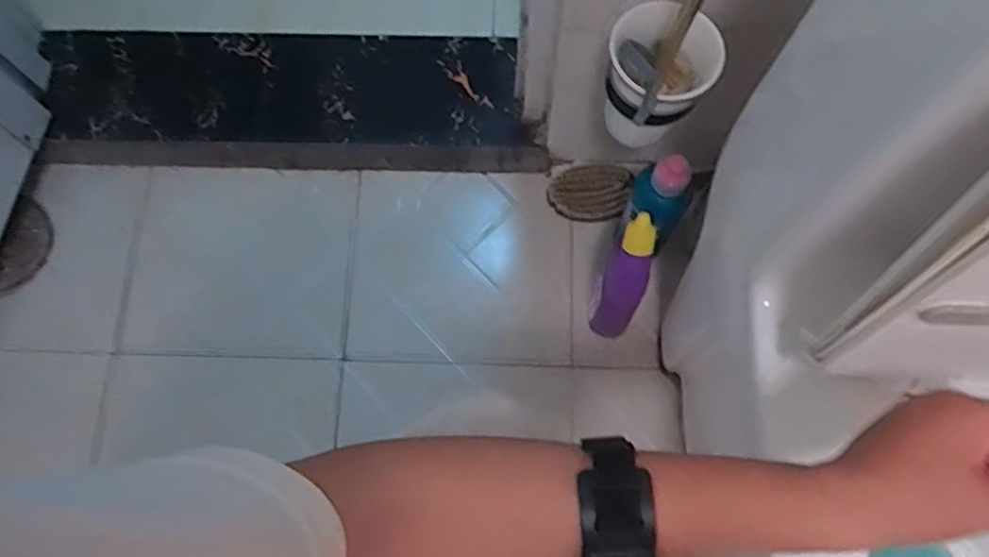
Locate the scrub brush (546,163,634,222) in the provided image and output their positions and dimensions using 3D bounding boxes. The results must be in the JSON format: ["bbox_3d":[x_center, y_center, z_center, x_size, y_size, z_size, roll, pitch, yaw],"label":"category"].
[{"bbox_3d":[0.127,-0.117,0.923,0.106,0.026,0.080,0,73,1],"label":"scrub brush"}]

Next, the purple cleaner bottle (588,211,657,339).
[{"bbox_3d":[0.148,0.005,0.800,0.062,0.229,0.079,23,75,8],"label":"purple cleaner bottle"}]

